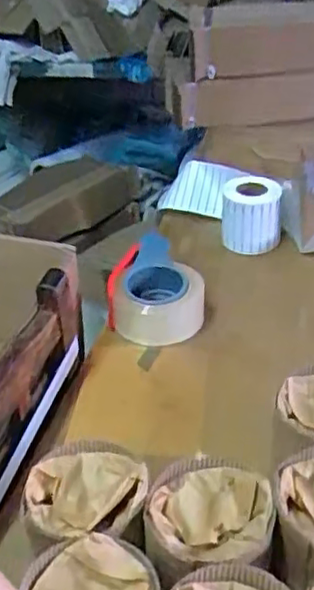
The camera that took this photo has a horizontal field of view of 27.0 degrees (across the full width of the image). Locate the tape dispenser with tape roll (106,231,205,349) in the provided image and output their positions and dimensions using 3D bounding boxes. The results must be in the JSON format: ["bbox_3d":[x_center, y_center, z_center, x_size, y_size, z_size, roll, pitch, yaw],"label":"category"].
[{"bbox_3d":[0.001,-0.018,0.843,0.116,0.060,0.197,-2,35,4],"label":"tape dispenser with tape roll"}]

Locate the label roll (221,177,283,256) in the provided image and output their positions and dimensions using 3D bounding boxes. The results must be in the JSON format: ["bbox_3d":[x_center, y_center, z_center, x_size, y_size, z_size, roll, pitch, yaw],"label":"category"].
[{"bbox_3d":[0.134,-0.113,0.937,0.084,0.096,0.065,1,35,9],"label":"label roll"}]

